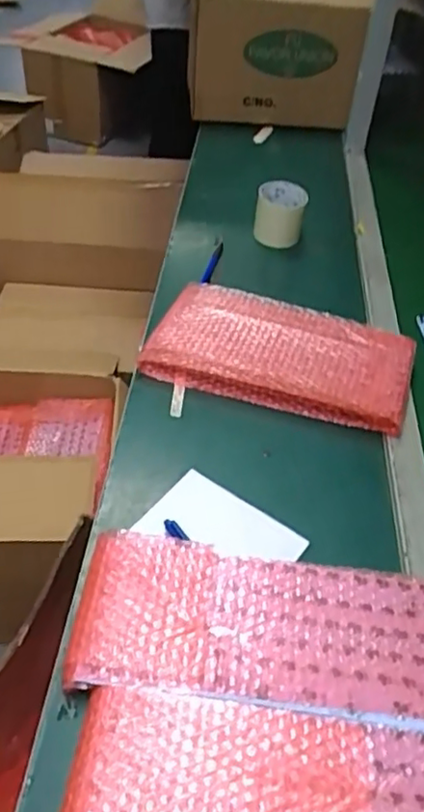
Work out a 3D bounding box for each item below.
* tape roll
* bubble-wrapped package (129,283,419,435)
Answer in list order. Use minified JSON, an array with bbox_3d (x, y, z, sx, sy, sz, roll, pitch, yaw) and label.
[{"bbox_3d":[0.109,-0.309,1.045,0.080,0.075,0.085,8,44,2],"label":"tape roll"},{"bbox_3d":[0.087,-0.068,0.816,0.318,0.039,0.172,15,44,9],"label":"bubble-wrapped package"}]

